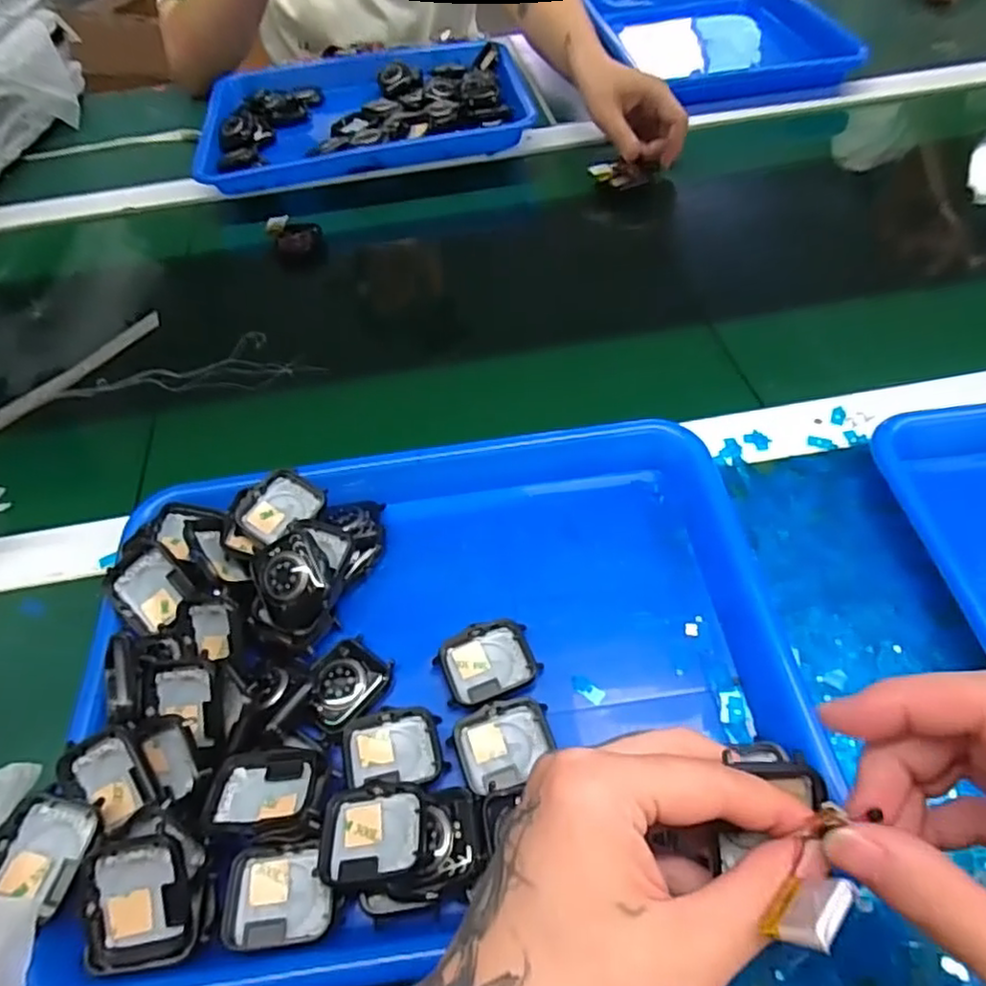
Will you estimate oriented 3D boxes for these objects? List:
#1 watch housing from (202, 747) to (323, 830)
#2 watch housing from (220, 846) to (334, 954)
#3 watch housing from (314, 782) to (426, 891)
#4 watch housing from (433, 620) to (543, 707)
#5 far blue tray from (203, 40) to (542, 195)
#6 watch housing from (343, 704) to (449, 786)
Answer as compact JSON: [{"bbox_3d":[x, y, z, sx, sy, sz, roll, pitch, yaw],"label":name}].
[{"bbox_3d":[-0.096,0.125,0.280,0.044,0.014,0.042,2,36,-6],"label":"watch housing"},{"bbox_3d":[-0.085,0.163,0.267,0.041,0.012,0.035,-8,53,-1],"label":"watch housing"},{"bbox_3d":[-0.049,0.138,0.270,0.043,0.009,0.037,-6,53,1],"label":"watch housing"},{"bbox_3d":[-0.003,0.084,0.328,0.046,0.007,0.037,-18,54,-8],"label":"watch housing"},{"bbox_3d":[-0.139,-0.415,0.706,0.324,0.034,0.244,-12,53,-4],"label":"far blue tray"},{"bbox_3d":[-0.045,0.118,0.307,0.045,0.007,0.033,-4,53,2],"label":"watch housing"}]

